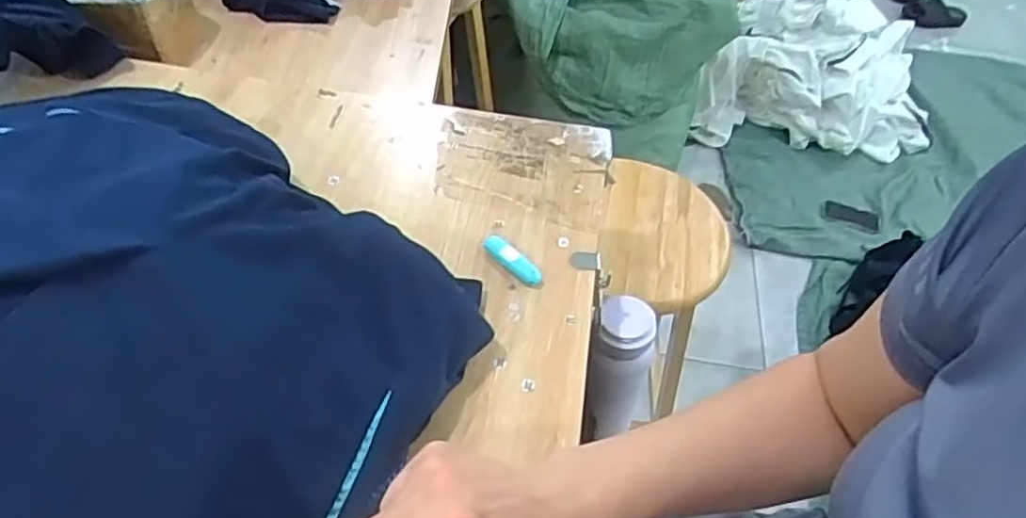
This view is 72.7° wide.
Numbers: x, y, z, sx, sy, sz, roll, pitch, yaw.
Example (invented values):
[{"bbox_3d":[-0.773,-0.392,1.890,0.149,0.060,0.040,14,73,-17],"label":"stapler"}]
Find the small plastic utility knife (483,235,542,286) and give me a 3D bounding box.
[{"bbox_3d":[-0.002,0.000,0.669,0.018,0.016,0.073,-31,59,-29],"label":"small plastic utility knife"}]

